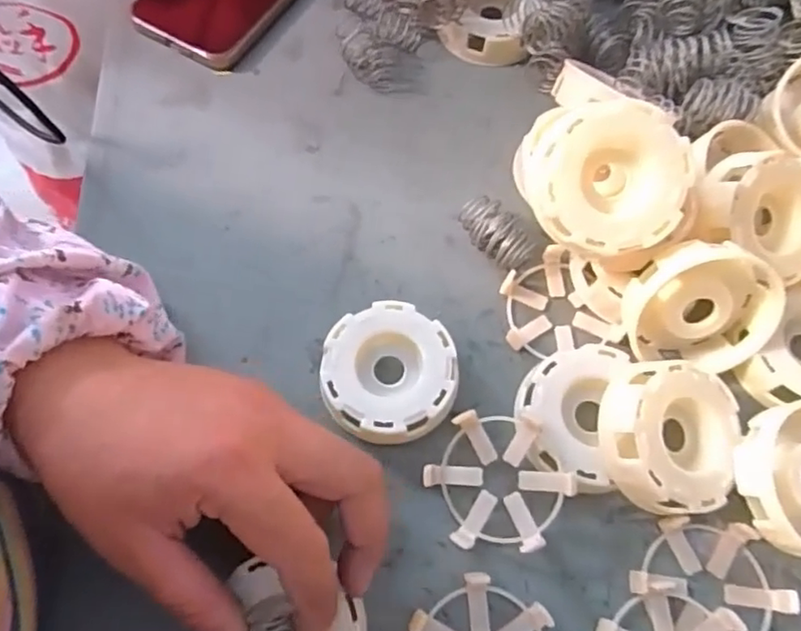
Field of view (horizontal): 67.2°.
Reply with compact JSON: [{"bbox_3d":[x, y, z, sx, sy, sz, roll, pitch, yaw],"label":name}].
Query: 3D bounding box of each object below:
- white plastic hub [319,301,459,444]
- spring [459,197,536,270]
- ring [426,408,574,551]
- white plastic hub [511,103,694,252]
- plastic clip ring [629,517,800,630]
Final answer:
[{"bbox_3d":[-0.005,0.028,0.294,0.063,0.023,0.063,0,70,0],"label":"white plastic hub"},{"bbox_3d":[0.050,-0.044,0.322,0.040,0.019,0.021,41,75,14],"label":"spring"},{"bbox_3d":[0.043,0.075,0.271,0.059,0.025,0.059,0,70,0],"label":"ring"},{"bbox_3d":[0.089,-0.060,0.271,0.067,0.034,0.062,13,95,0],"label":"white plastic hub"},{"bbox_3d":[0.134,0.120,0.259,0.058,0.012,0.063,0,70,0],"label":"plastic clip ring"}]

